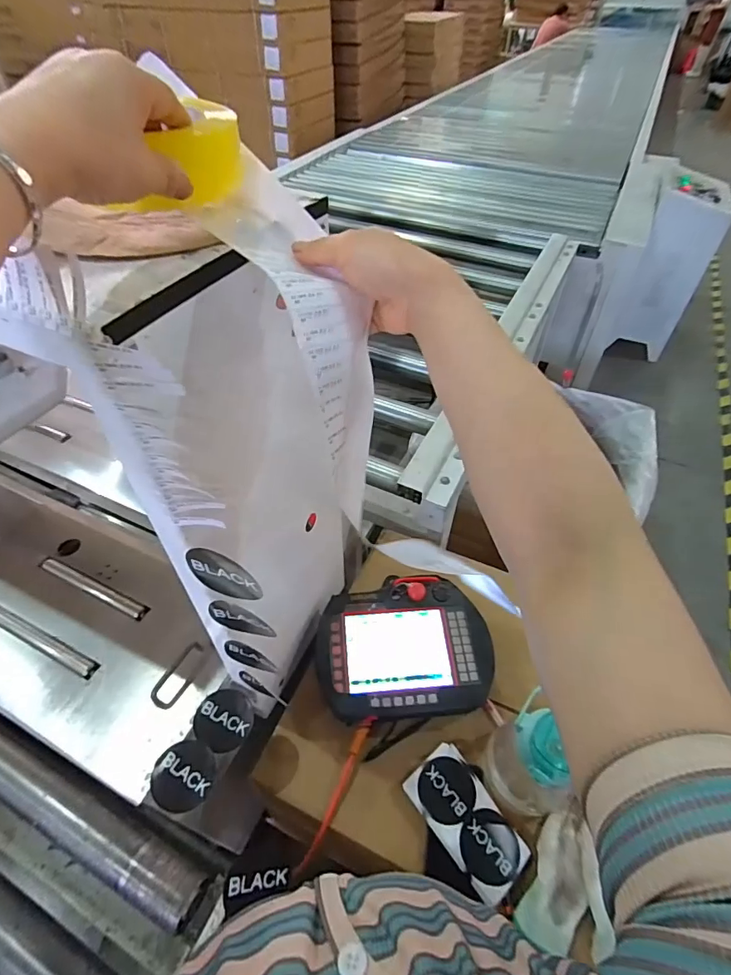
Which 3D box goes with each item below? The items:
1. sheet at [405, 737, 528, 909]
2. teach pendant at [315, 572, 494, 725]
[{"bbox_3d":[0.141,0.455,0.646,0.089,0.020,0.172,-30,55,-25],"label":"sheet"},{"bbox_3d":[0.061,0.254,0.770,0.282,0.063,0.229,-7,48,-7],"label":"teach pendant"}]

